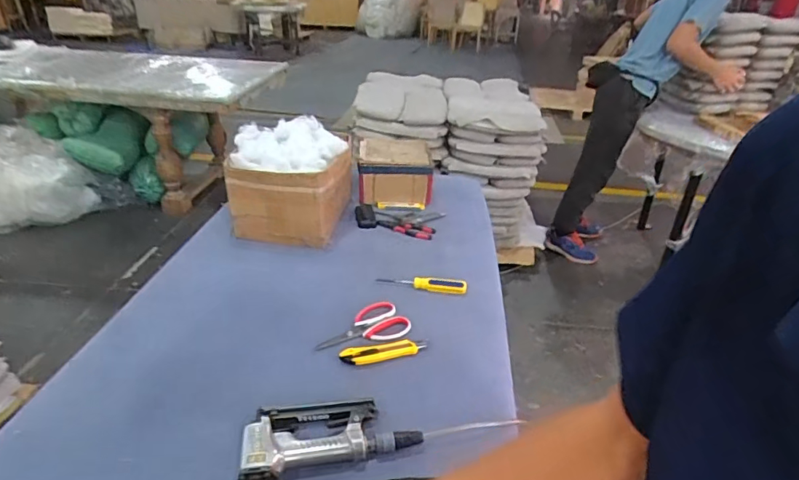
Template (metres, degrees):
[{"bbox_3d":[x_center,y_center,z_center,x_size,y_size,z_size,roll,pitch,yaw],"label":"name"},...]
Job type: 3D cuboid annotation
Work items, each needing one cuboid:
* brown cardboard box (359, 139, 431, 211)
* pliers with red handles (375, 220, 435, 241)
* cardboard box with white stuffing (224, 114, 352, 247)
[{"bbox_3d":[-0.013,-0.190,1.426,0.208,0.135,0.202,2,31,-3],"label":"brown cardboard box"},{"bbox_3d":[0.015,-0.031,1.297,0.152,0.011,0.060,8,31,6],"label":"pliers with red handles"},{"bbox_3d":[-0.267,-0.149,1.230,0.279,0.232,0.242,8,31,7],"label":"cardboard box with white stuffing"}]

